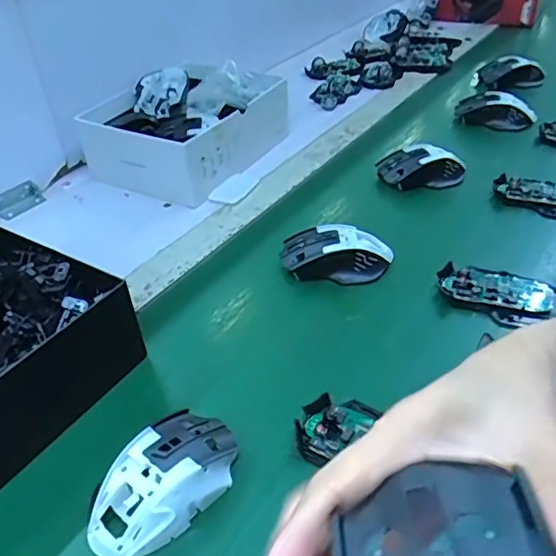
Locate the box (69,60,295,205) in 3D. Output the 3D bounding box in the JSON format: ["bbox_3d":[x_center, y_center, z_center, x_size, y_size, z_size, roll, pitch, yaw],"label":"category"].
[{"bbox_3d":[-0.123,-0.224,0.809,0.214,0.095,0.264,22,44,23],"label":"box"}]

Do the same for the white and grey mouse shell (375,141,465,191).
[{"bbox_3d":[0.186,-0.143,0.721,0.112,0.039,0.060,0,39,-2],"label":"white and grey mouse shell"}]

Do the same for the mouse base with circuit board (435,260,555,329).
[{"bbox_3d":[0.212,0.013,0.538,0.114,0.020,0.067,12,41,19],"label":"mouse base with circuit board"}]

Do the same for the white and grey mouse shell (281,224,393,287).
[{"bbox_3d":[0.062,-0.029,0.589,0.115,0.036,0.061,7,40,6],"label":"white and grey mouse shell"}]

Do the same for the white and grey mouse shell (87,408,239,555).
[{"bbox_3d":[-0.079,0.138,0.389,0.063,0.032,0.113,27,46,28],"label":"white and grey mouse shell"}]

